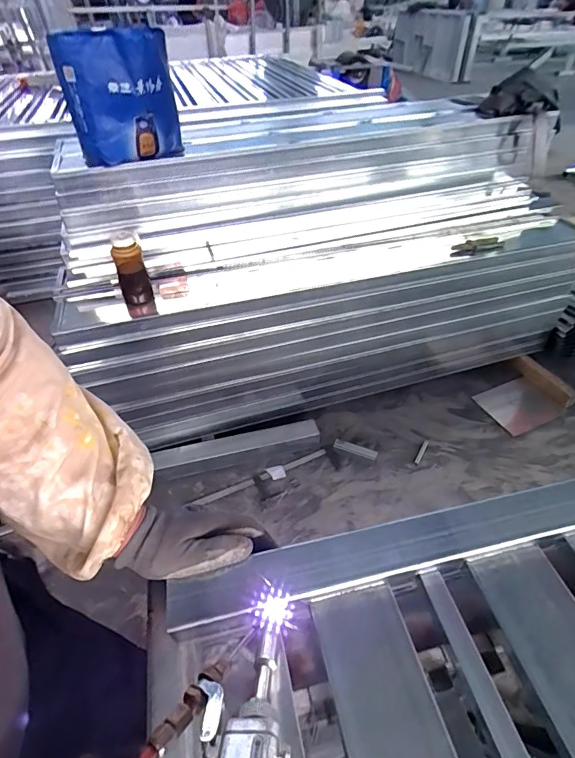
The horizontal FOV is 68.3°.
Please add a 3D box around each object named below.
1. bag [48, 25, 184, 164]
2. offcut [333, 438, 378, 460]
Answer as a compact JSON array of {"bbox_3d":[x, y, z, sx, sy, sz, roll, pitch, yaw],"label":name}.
[{"bbox_3d":[-0.492,-0.832,1.262,0.306,0.308,0.152,-14,44,-12],"label":"bag"},{"bbox_3d":[0.258,0.268,1.611,0.163,0.012,0.040,16,63,9],"label":"offcut"}]

